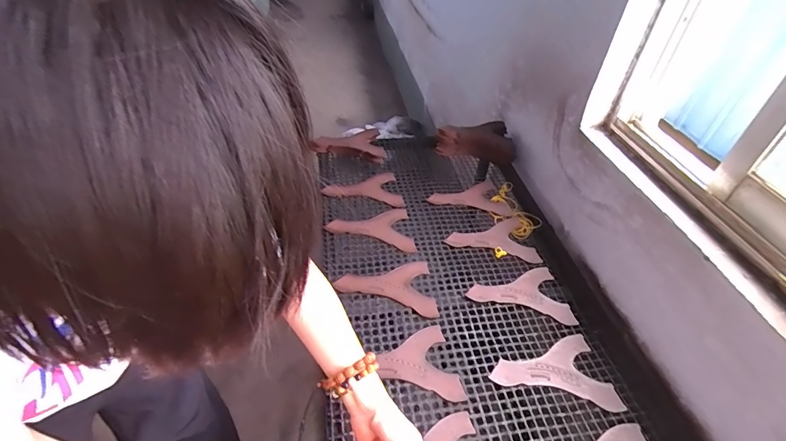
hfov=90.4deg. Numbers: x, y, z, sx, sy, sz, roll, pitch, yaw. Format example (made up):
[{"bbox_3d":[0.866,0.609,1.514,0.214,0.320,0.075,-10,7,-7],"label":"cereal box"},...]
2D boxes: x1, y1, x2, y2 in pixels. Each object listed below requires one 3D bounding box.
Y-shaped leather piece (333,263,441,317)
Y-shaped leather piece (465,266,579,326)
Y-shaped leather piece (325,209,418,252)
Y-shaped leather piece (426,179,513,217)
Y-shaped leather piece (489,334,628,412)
[{"bbox_3d":[-0.016,0.154,0.849,0.207,0.010,0.144,-4,43,-7],"label":"Y-shaped leather piece"},{"bbox_3d":[0.273,0.173,0.854,0.204,0.008,0.146,-6,48,-8],"label":"Y-shaped leather piece"},{"bbox_3d":[-0.057,0.025,0.980,0.206,0.010,0.146,-3,46,-10],"label":"Y-shaped leather piece"},{"bbox_3d":[0.208,-0.056,1.093,0.205,0.007,0.161,-8,43,-11],"label":"Y-shaped leather piece"},{"bbox_3d":[0.295,0.296,0.726,0.206,0.007,0.144,-6,43,-10],"label":"Y-shaped leather piece"}]

